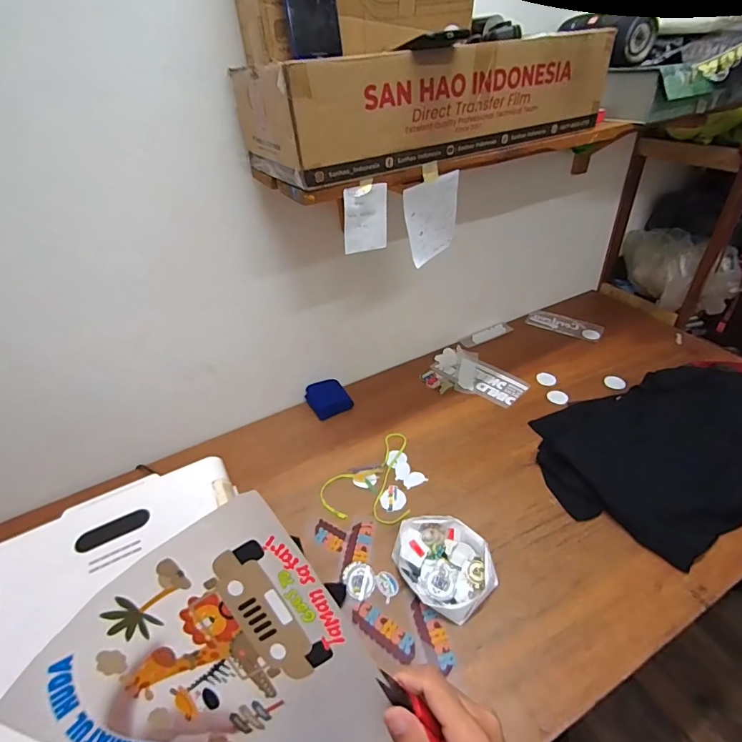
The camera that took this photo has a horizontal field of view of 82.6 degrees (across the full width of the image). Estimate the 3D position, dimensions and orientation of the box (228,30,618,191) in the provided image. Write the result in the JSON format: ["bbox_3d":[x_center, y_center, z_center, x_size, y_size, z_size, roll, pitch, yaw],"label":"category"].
[{"bbox_3d":[0.101,-0.498,0.772,0.623,0.148,0.270,-21,42,-19],"label":"box"}]

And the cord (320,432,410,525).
[{"bbox_3d":[-0.013,0.248,1.019,0.201,0.005,0.264,-2,39,4],"label":"cord"}]

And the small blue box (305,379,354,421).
[{"bbox_3d":[-0.122,0.079,1.222,0.115,0.029,0.124,-22,42,-21],"label":"small blue box"}]

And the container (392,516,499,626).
[{"bbox_3d":[0.139,0.370,0.827,0.195,0.042,0.159,30,50,35],"label":"container"}]

